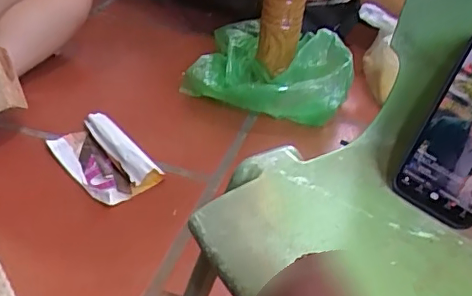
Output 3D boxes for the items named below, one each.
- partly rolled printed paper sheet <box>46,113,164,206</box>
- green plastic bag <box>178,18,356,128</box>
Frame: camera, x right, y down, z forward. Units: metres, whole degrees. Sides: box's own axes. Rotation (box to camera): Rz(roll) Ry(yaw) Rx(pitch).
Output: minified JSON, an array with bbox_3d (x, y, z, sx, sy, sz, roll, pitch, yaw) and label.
[{"bbox_3d":[-0.217,0.012,0.904,0.112,0.026,0.202,-23,45,-33],"label":"partly rolled printed paper sheet"},{"bbox_3d":[0.073,-0.179,1.115,0.305,0.118,0.264,11,37,7],"label":"green plastic bag"}]

